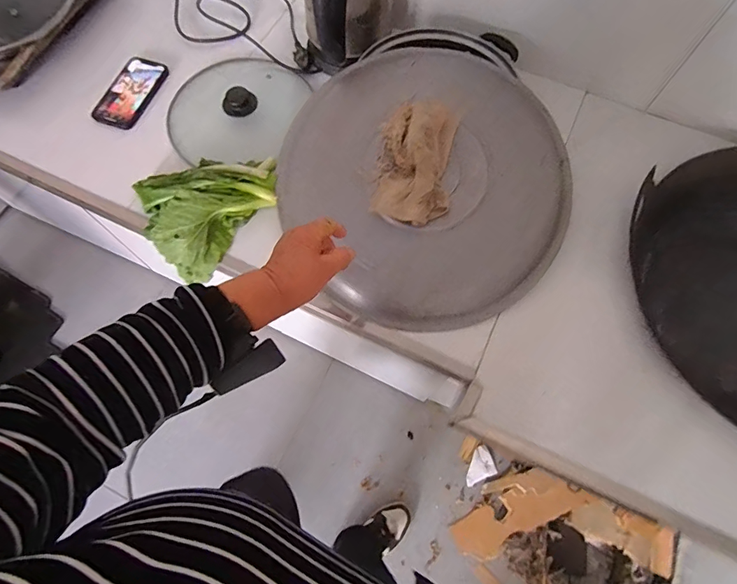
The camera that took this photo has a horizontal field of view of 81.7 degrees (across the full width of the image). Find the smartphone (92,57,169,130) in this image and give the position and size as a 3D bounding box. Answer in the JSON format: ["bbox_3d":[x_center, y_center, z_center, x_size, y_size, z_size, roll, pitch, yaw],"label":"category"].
[{"bbox_3d":[-0.415,-0.351,0.746,0.076,0.014,0.144,17,70,6],"label":"smartphone"}]

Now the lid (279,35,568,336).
[{"bbox_3d":[0.083,-0.172,0.642,0.407,0.108,0.438,0,69,0],"label":"lid"}]

